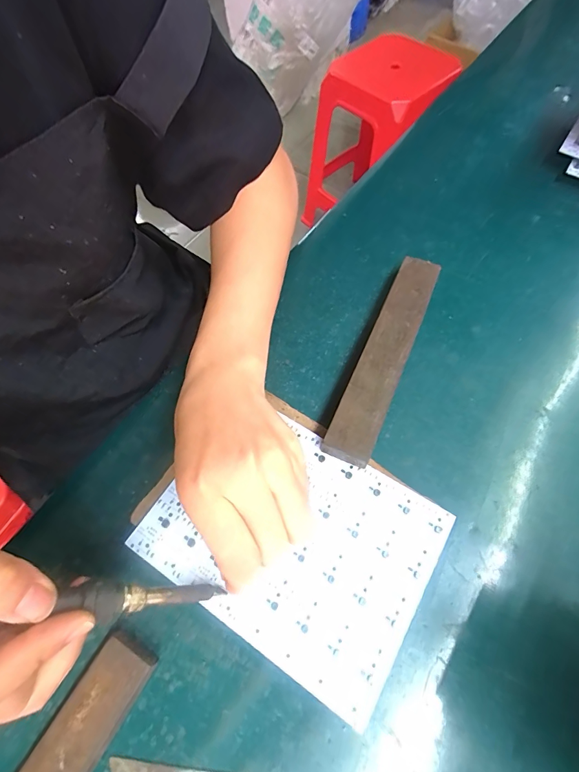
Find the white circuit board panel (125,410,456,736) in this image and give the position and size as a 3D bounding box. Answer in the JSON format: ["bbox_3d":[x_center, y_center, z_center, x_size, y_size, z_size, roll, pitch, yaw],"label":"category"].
[{"bbox_3d":[0.002,0.093,0.237,0.165,0.004,0.125,30,69,15],"label":"white circuit board panel"}]

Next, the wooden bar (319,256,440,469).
[{"bbox_3d":[0.075,-0.027,0.288,0.032,0.030,0.184,22,67,12],"label":"wooden bar"}]

